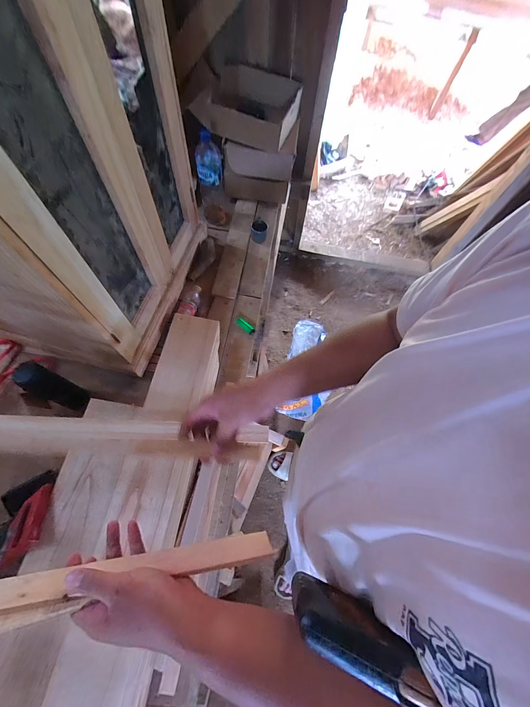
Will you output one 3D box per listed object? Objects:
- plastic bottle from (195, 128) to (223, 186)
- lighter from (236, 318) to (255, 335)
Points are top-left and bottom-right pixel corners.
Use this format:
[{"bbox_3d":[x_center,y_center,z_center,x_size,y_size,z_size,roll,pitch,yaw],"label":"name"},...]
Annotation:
[{"bbox_3d":[-0.187,-0.641,0.915,0.090,0.154,0.099,-9,67,-6],"label":"plastic bottle"},{"bbox_3d":[-0.065,-0.094,0.936,0.071,0.008,0.027,39,69,-5],"label":"lighter"}]

